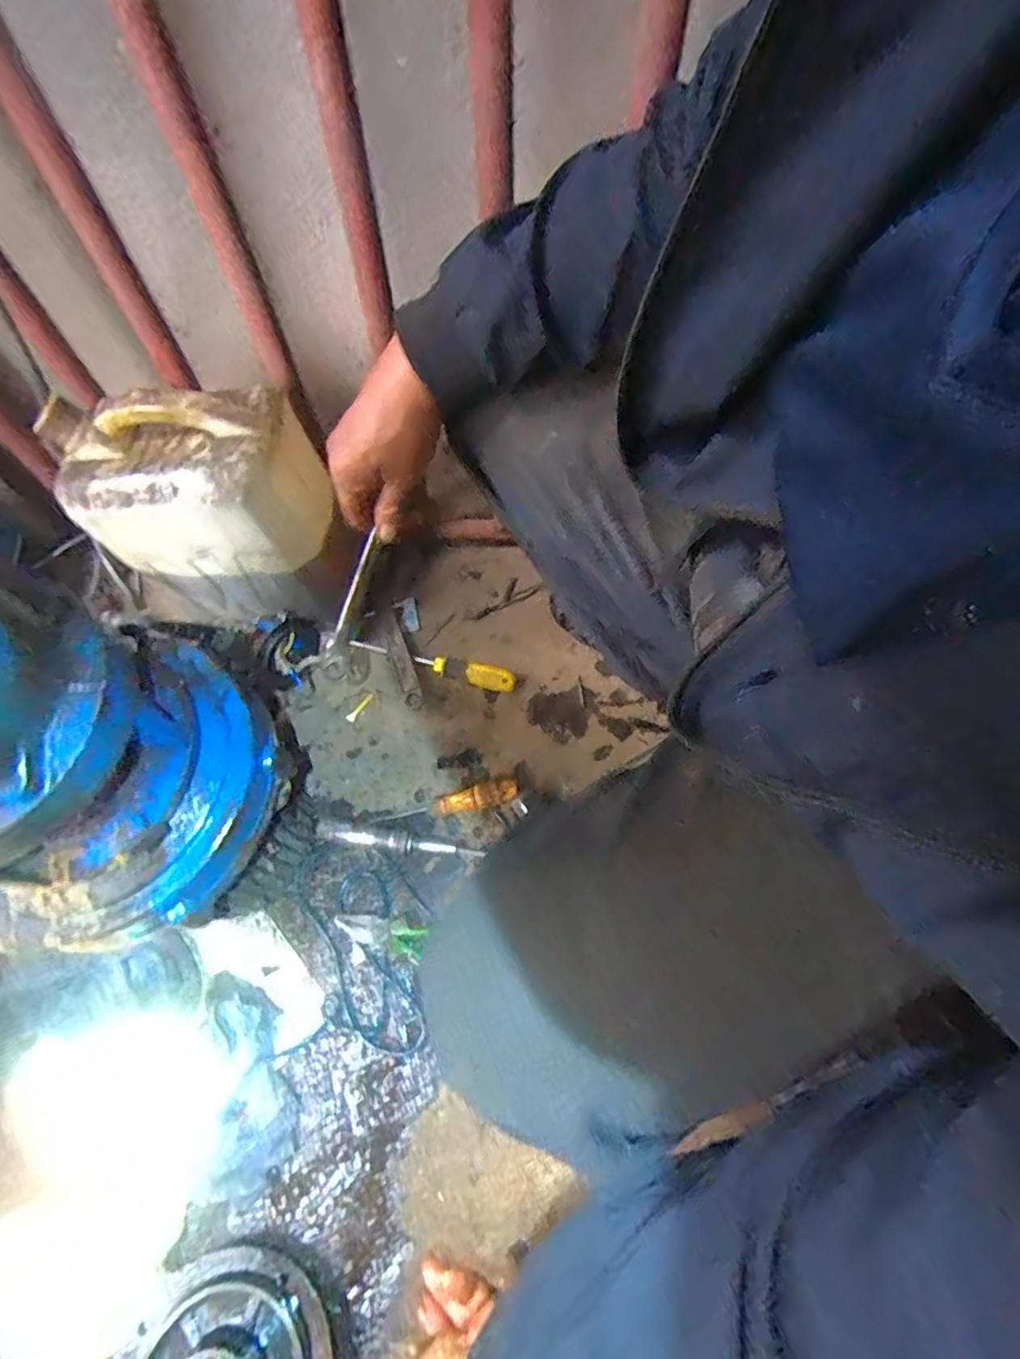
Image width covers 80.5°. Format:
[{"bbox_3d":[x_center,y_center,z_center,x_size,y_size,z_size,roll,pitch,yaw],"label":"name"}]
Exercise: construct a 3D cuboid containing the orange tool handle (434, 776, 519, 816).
[{"bbox_3d":[-0.041,0.144,0.733,0.100,0.029,0.029,-11,63,-4],"label":"orange tool handle"}]

